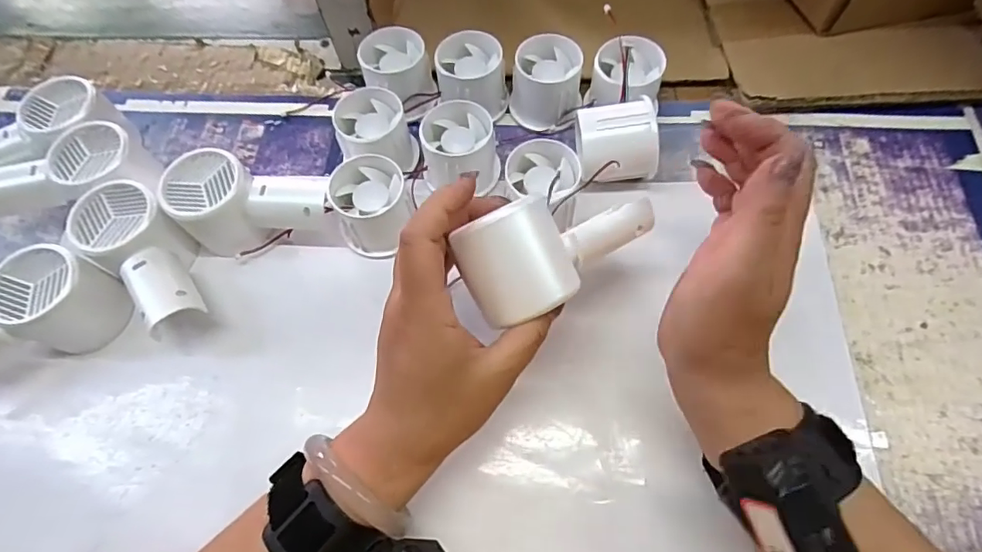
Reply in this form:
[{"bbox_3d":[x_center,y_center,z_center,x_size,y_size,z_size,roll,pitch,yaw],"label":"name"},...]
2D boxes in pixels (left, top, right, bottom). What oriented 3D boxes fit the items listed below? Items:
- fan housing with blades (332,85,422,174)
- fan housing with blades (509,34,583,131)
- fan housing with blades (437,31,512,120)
[{"bbox_3d":[-0.085,-0.106,0.387,0.054,0.040,0.059,1,64,3],"label":"fan housing with blades"},{"bbox_3d":[0.044,-0.148,0.409,0.052,0.055,0.058,7,65,6],"label":"fan housing with blades"},{"bbox_3d":[-0.015,-0.153,0.410,0.053,0.050,0.056,-1,64,2],"label":"fan housing with blades"}]

